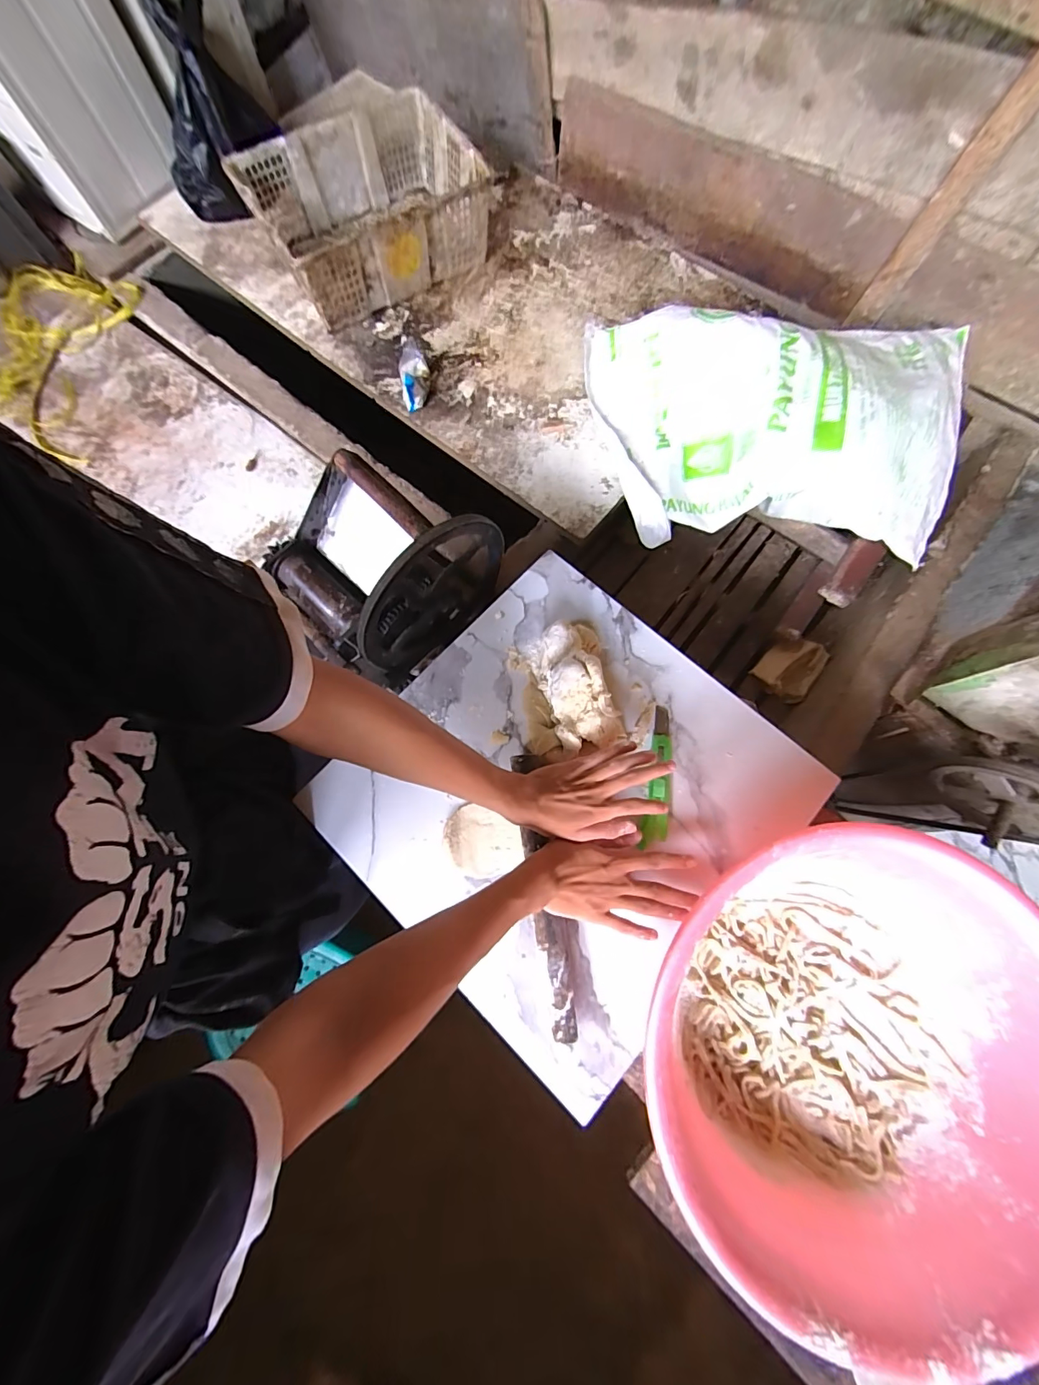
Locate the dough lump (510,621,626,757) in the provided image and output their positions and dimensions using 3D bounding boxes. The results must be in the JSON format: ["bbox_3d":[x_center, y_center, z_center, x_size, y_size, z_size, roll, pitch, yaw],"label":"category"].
[{"bbox_3d":[0.059,-0.008,0.575,0.116,0.074,0.160,-14,77,-3],"label":"dough lump"}]

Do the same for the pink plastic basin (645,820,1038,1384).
[{"bbox_3d":[0.317,0.346,0.448,0.393,0.121,0.392,0,77,0],"label":"pink plastic basin"}]

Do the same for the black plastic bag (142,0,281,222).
[{"bbox_3d":[-0.630,-1.163,0.923,0.217,0.254,0.124,-39,80,-8],"label":"black plastic bag"}]

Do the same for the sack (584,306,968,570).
[{"bbox_3d":[0.460,-0.492,0.833,0.666,0.166,0.417,4,77,1],"label":"sack"}]

